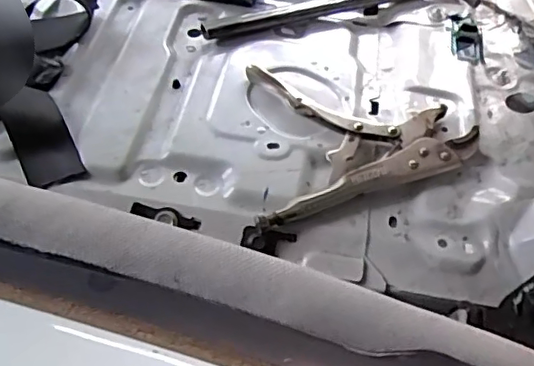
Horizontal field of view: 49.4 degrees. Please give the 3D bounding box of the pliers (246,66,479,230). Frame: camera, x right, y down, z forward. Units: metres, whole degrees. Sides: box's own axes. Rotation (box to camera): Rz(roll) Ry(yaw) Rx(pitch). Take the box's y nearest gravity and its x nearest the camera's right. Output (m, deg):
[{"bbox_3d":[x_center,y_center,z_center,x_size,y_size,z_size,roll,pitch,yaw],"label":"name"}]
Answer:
[{"bbox_3d":[0.070,-0.052,0.520,0.200,0.020,0.157,-13,54,-13],"label":"pliers"}]

